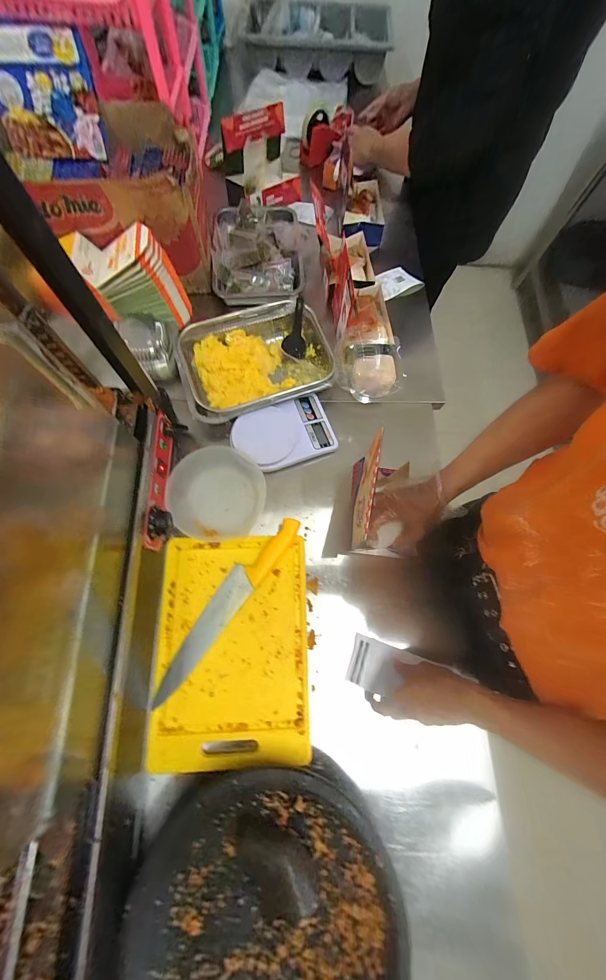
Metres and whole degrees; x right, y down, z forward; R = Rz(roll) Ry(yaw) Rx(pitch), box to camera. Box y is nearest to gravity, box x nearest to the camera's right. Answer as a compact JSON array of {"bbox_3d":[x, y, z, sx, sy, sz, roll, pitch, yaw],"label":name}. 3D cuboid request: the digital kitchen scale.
[{"bbox_3d":[-0.037,-0.109,0.613,0.198,0.032,0.127,-20,73,-8],"label":"digital kitchen scale"}]

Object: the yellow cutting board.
[{"bbox_3d":[-0.115,0.253,0.515,0.245,0.017,0.340,-1,71,-2],"label":"yellow cutting board"}]

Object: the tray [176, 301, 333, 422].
[{"bbox_3d":[-0.098,-0.271,0.654,0.315,0.063,0.227,-21,74,-9],"label":"tray"}]

